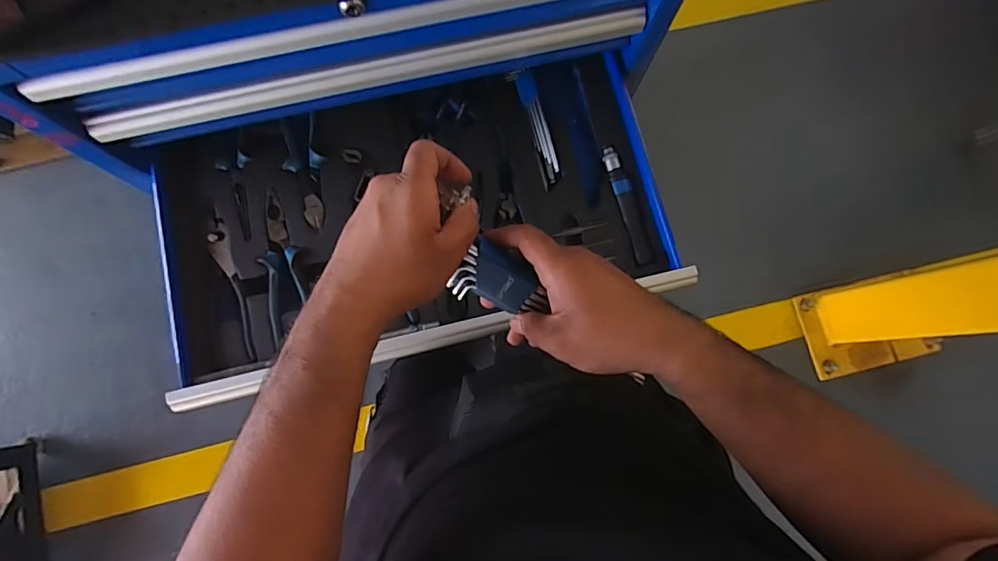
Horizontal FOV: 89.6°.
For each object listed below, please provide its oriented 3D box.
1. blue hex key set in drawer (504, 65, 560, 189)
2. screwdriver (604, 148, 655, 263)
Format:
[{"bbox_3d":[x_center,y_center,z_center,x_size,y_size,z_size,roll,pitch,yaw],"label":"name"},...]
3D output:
[{"bbox_3d":[0.049,-0.199,0.645,0.031,0.015,0.163,-17,81,-4],"label":"blue hex key set in drawer"},{"bbox_3d":[0.161,-0.094,0.634,0.022,0.023,0.155,-15,77,-4],"label":"screwdriver"}]

